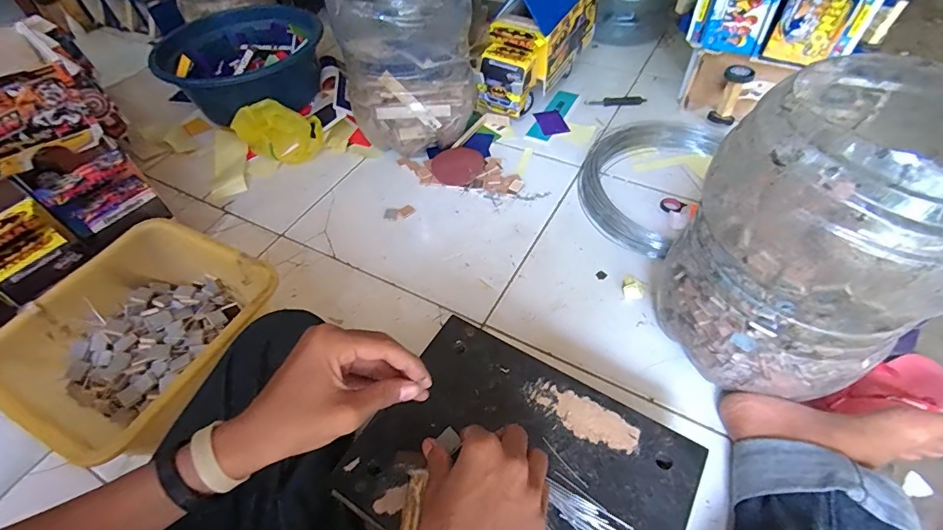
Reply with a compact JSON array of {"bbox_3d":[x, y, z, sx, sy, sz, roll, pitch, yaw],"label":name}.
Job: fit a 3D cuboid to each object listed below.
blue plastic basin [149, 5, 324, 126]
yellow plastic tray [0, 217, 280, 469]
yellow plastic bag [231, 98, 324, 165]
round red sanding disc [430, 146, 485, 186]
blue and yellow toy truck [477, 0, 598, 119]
[{"bbox_3d":[-0.495,-0.478,1.040,0.376,0.117,0.376,-2,51,3],"label":"blue plastic basin"},{"bbox_3d":[-0.404,0.101,0.581,0.273,0.124,0.271,19,55,18],"label":"yellow plastic tray"},{"bbox_3d":[-0.380,-0.257,0.889,0.159,0.100,0.081,-16,52,-9],"label":"yellow plastic bag"},{"bbox_3d":[-0.025,-0.186,0.843,0.092,0.005,0.093,-5,64,10],"label":"round red sanding disc"},{"bbox_3d":[0.143,-0.478,0.933,0.111,0.242,0.314,31,59,26],"label":"blue and yellow toy truck"}]

